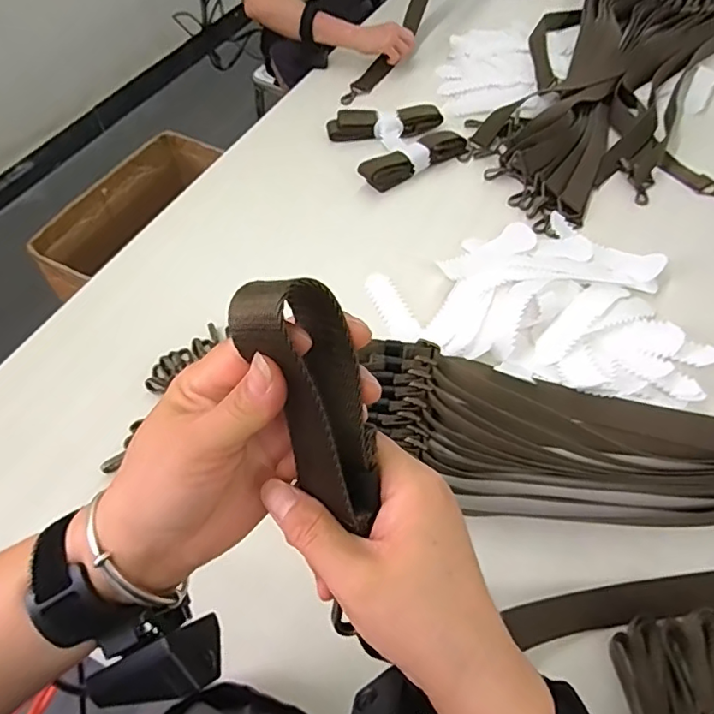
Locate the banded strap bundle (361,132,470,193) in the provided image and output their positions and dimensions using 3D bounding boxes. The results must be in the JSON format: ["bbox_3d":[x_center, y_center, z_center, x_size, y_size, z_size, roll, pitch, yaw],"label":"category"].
[{"bbox_3d":[0.096,-0.326,0.899,0.191,0.032,0.053,-27,59,-17],"label":"banded strap bundle"}]

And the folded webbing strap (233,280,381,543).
[{"bbox_3d":[-0.013,0.018,0.228,0.045,0.107,0.030,-24,22,-15],"label":"folded webbing strap"}]

